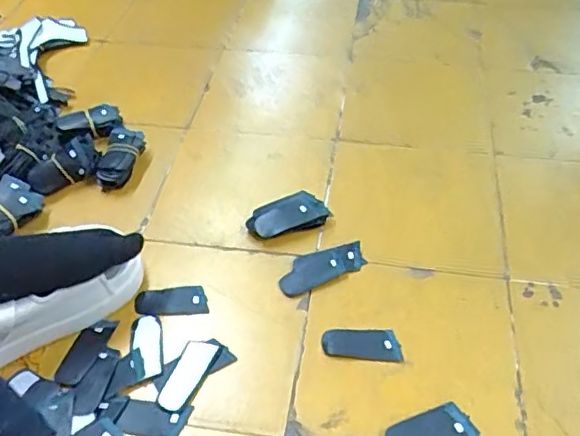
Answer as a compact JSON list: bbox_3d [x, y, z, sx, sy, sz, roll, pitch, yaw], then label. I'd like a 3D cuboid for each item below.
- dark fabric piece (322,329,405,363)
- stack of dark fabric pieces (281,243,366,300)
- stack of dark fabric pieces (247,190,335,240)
[{"bbox_3d":[0.068,0.120,0.546,0.073,0.008,0.028,3,49,5],"label":"dark fabric piece"},{"bbox_3d":[0.032,0.050,0.602,0.092,0.017,0.039,-20,51,-15],"label":"stack of dark fabric pieces"},{"bbox_3d":[-0.003,-0.001,0.647,0.088,0.025,0.041,-18,50,-13],"label":"stack of dark fabric pieces"}]

